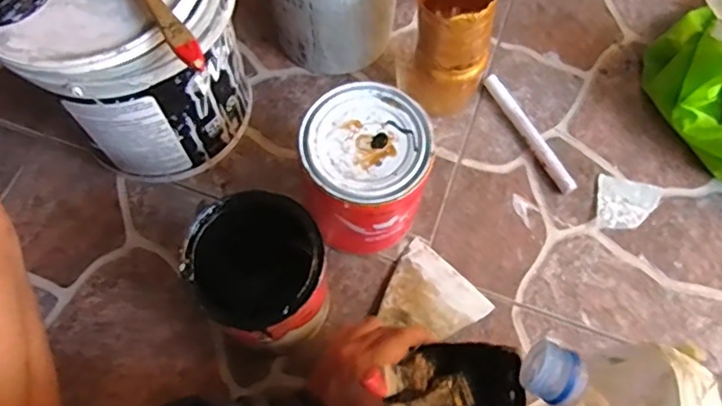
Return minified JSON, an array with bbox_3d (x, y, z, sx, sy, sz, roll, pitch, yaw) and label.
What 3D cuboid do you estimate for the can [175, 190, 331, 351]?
[{"bbox_3d":[-0.075,0.061,0.465,0.093,0.143,0.093,0,68,-1],"label":"can"}]

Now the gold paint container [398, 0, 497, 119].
[{"bbox_3d":[0.078,-0.144,0.544,0.071,0.163,0.073,0,68,-1],"label":"gold paint container"}]

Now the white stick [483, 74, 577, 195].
[{"bbox_3d":[0.167,-0.071,0.587,0.015,0.018,0.143,-26,71,-11],"label":"white stick"}]

